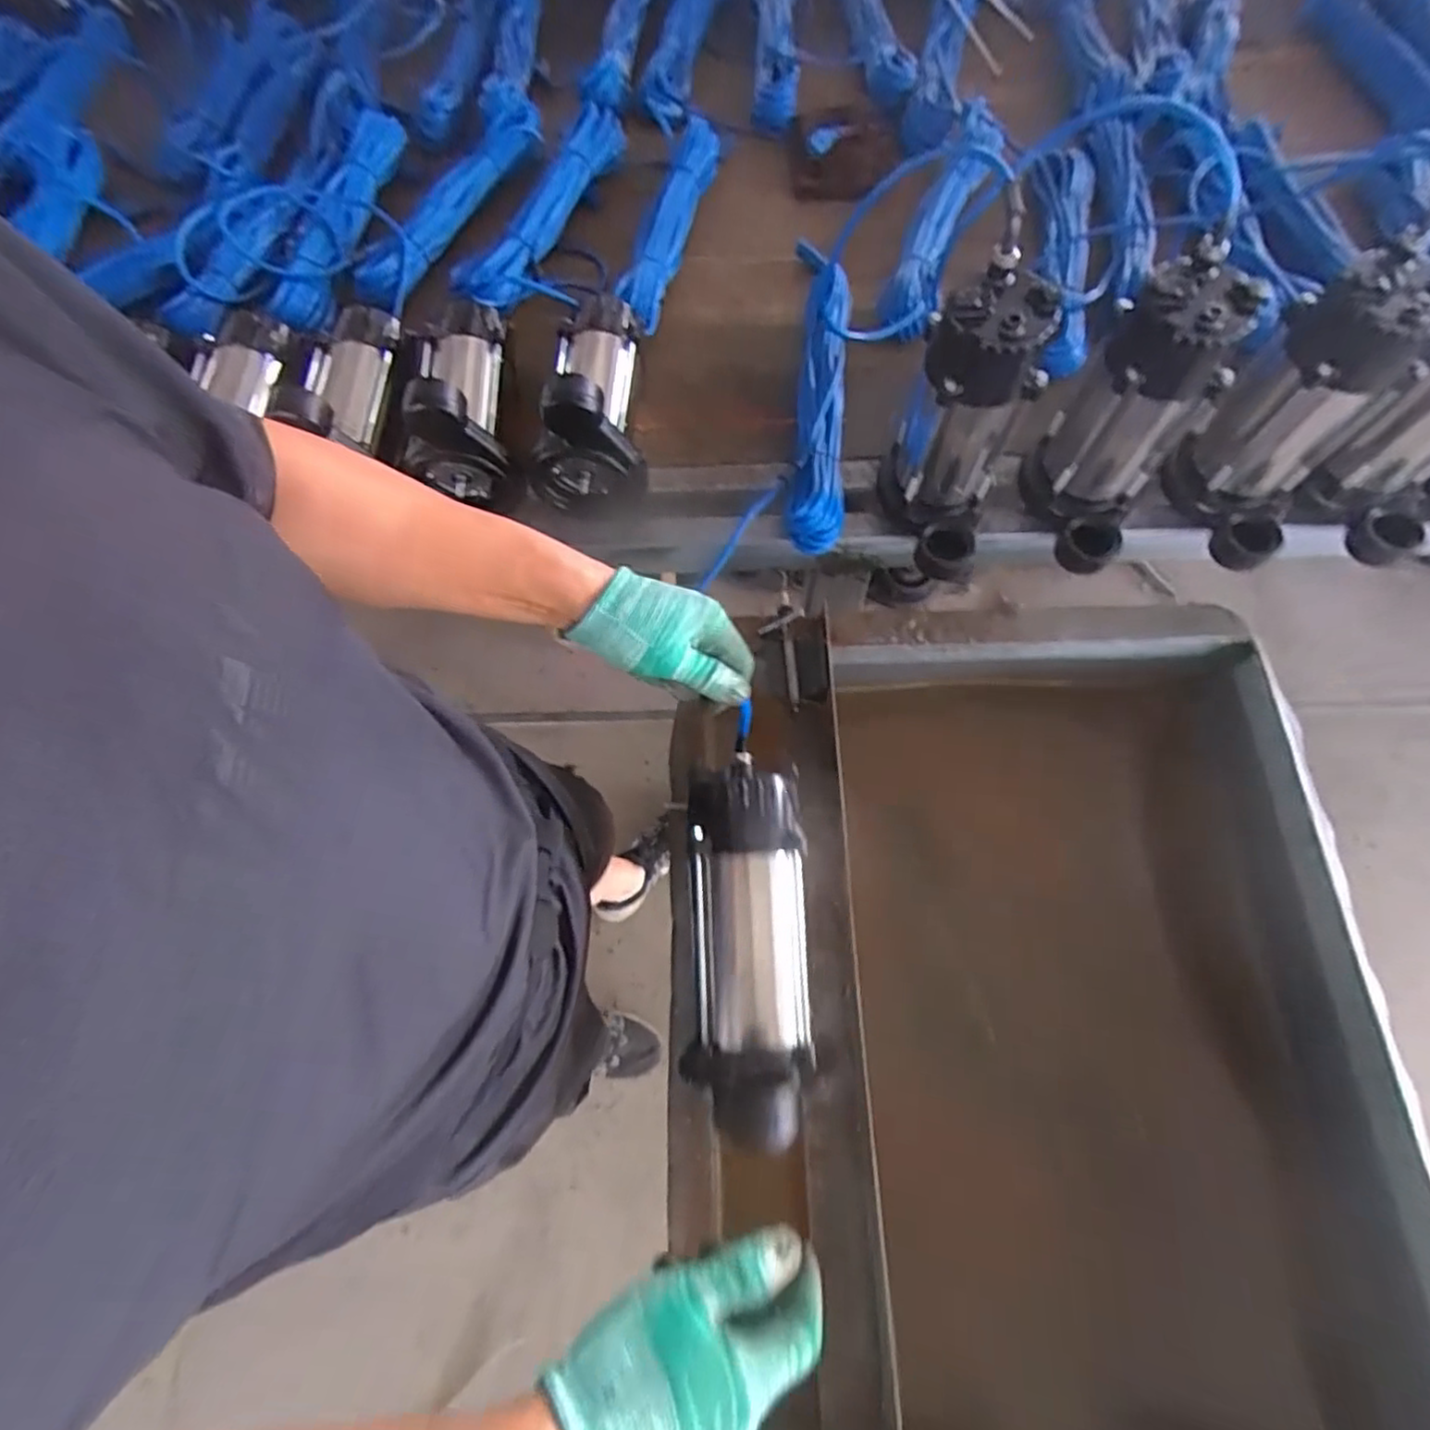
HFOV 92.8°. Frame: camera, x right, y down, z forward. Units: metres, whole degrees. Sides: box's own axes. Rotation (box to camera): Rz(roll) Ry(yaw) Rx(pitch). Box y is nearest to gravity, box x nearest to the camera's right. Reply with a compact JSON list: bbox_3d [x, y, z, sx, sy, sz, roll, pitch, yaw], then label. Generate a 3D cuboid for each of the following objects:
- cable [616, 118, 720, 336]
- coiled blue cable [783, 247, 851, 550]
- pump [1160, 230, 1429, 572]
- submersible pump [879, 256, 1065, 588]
[{"bbox_3d":[-0.060,-0.624,0.879,0.067,0.072,0.348,11,70,6],"label":"cable"},{"bbox_3d":[0.120,-0.387,0.776,0.066,0.057,0.443,3,70,3],"label":"coiled blue cable"},{"bbox_3d":[0.533,-0.266,0.620,0.115,0.229,0.141,-40,73,-12],"label":"pump"},{"bbox_3d":[0.222,-0.256,0.630,0.112,0.237,0.147,17,71,8],"label":"submersible pump"}]

